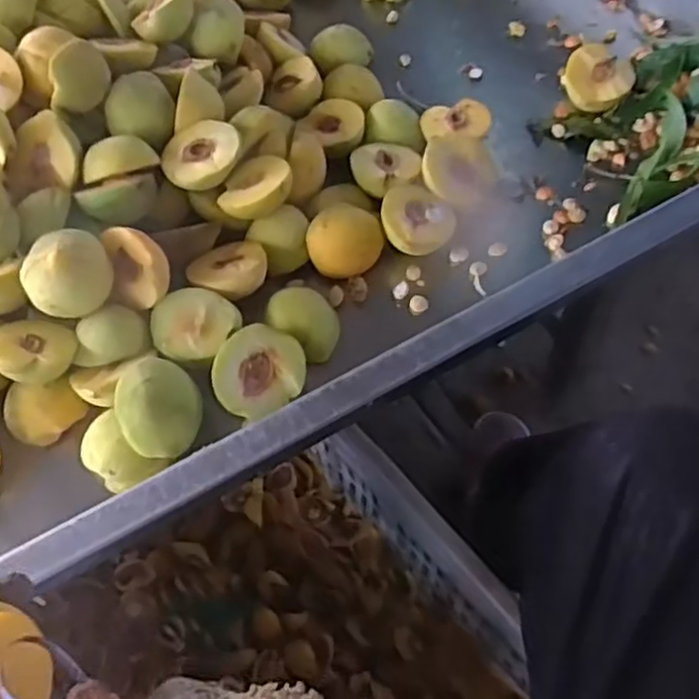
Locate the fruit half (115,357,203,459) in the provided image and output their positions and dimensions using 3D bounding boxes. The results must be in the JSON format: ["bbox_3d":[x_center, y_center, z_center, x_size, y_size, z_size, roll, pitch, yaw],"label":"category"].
[{"bbox_3d":[-0.131,0.040,0.494,0.055,0.062,0.031,-35,22,-24],"label":"fruit half"}]

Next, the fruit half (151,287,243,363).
[{"bbox_3d":[-0.111,-0.015,0.527,0.058,0.030,0.050,13,60,12],"label":"fruit half"}]

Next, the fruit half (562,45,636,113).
[{"bbox_3d":[0.223,-0.240,0.654,0.059,0.036,0.059,16,61,13],"label":"fruit half"}]

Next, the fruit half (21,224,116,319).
[{"bbox_3d":[-0.200,-0.055,0.514,0.054,0.057,0.036,-6,26,-41],"label":"fruit half"}]

